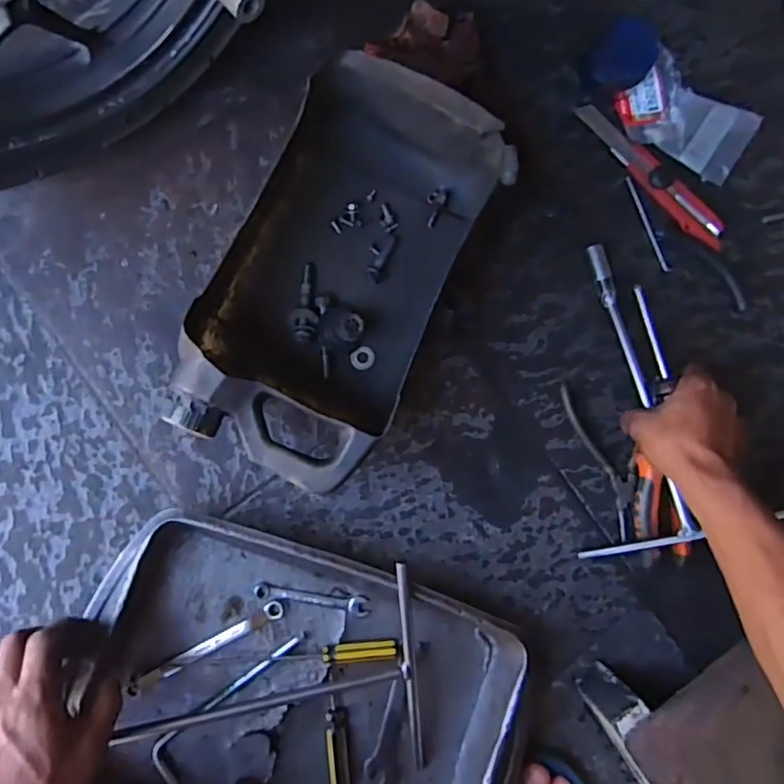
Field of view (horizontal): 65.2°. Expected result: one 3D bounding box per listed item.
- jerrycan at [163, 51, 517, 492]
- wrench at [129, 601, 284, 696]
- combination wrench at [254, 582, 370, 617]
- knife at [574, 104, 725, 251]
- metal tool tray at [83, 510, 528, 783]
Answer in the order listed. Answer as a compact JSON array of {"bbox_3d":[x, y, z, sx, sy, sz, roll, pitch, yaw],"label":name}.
[{"bbox_3d":[-0.044,-0.092,0.520,0.180,0.097,0.324,25,83,-4],"label":"jerrycan"},{"bbox_3d":[-0.158,0.219,0.526,0.137,0.007,0.015,-26,88,-8],"label":"wrench"},{"bbox_3d":[-0.071,0.183,0.542,0.100,0.005,0.017,10,84,-5],"label":"combination wrench"},{"bbox_3d":[0.258,-0.216,0.607,0.188,0.012,0.037,43,82,-1],"label":"knife"},{"bbox_3d":[-0.075,0.262,0.511,0.341,0.049,0.250,18,83,-4],"label":"metal tool tray"}]

